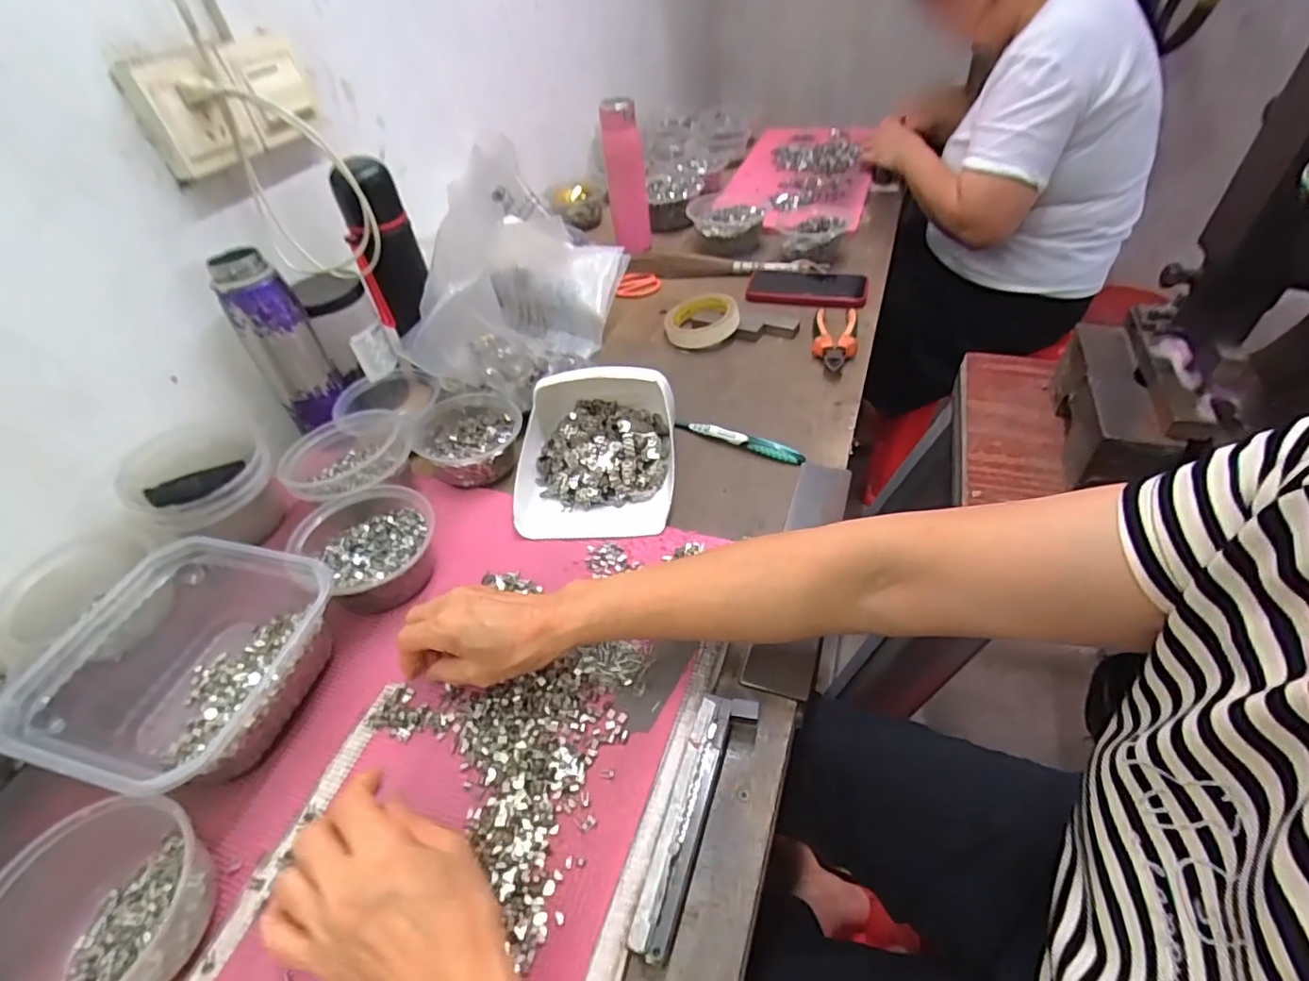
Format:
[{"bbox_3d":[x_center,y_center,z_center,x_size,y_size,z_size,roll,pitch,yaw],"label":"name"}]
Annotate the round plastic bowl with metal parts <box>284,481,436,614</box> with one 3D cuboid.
[{"bbox_3d":[-0.246,0.052,0.517,0.115,0.059,0.102,26,53,29],"label":"round plastic bowl with metal parts"}]

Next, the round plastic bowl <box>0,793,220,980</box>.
[{"bbox_3d":[-0.325,0.246,0.333,0.121,0.061,0.109,-4,44,4],"label":"round plastic bowl"}]

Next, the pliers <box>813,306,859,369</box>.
[{"bbox_3d":[0.230,-0.195,0.743,0.052,0.028,0.131,7,46,15],"label":"pliers"}]

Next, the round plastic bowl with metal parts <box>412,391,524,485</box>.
[{"bbox_3d":[-0.197,-0.054,0.622,0.106,0.047,0.107,-4,44,4],"label":"round plastic bowl with metal parts"}]

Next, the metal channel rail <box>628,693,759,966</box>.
[{"bbox_3d":[0.025,0.204,0.367,0.038,0.028,0.152,12,48,19],"label":"metal channel rail"}]

